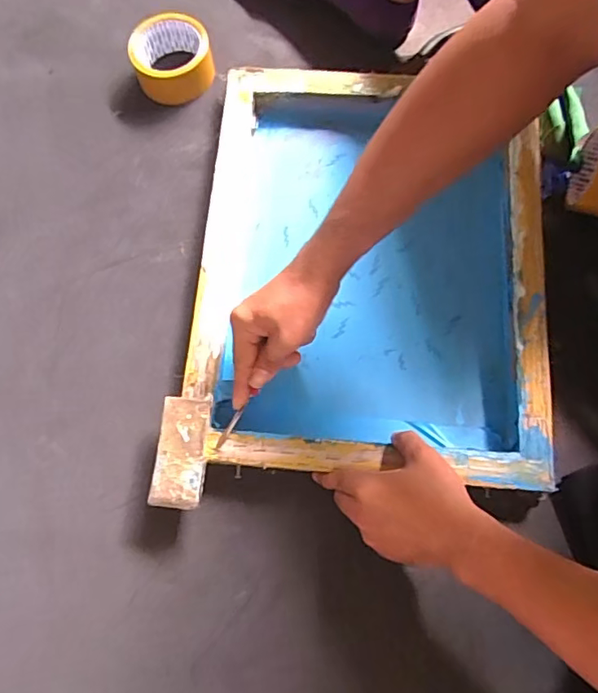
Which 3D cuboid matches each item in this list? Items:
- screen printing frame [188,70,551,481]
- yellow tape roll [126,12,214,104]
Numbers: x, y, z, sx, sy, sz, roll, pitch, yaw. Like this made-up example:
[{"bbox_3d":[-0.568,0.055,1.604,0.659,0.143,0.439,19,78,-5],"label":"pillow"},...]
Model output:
[{"bbox_3d":[0.074,-0.089,0.573,0.349,0.050,0.435,4,74,3],"label":"screen printing frame"},{"bbox_3d":[-0.153,-0.352,0.655,0.097,0.058,0.086,-11,74,-2],"label":"yellow tape roll"}]

